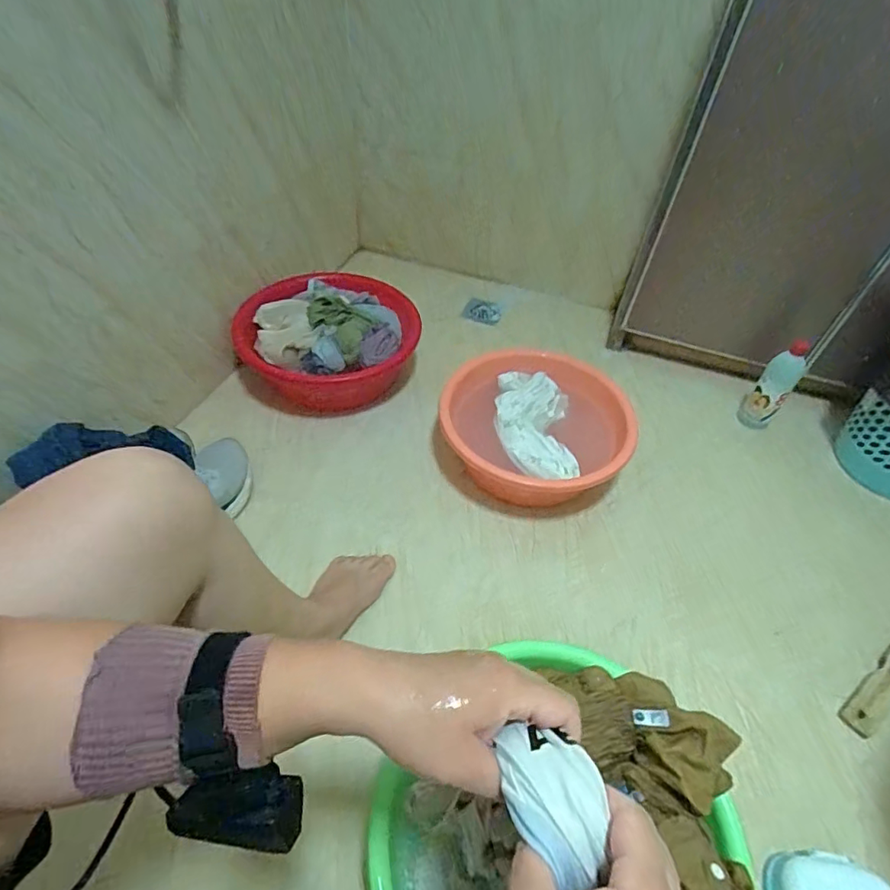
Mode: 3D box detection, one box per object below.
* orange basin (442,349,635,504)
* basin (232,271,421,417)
[{"bbox_3d":[0.171,-0.023,0.971,0.318,0.122,0.318,1,48,-2],"label":"orange basin"},{"bbox_3d":[-0.236,-0.223,1.127,0.344,0.140,0.344,1,48,-2],"label":"basin"}]

